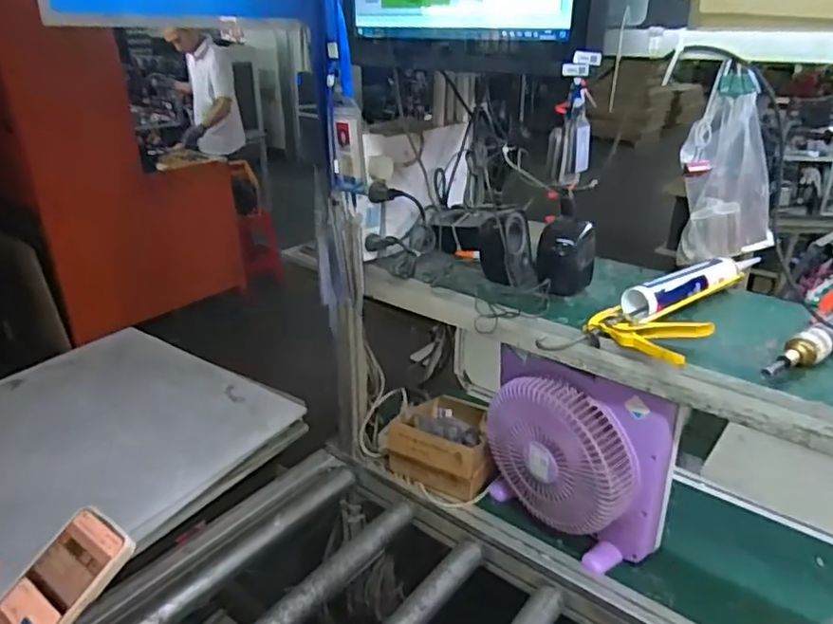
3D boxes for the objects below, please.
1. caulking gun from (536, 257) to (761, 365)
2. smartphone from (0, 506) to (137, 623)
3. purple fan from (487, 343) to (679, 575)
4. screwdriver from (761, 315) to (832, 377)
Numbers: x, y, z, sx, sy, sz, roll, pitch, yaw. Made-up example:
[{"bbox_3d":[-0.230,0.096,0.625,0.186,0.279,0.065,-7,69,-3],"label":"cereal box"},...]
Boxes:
[{"bbox_3d":[0.368,0.001,0.849,0.381,0.053,0.152,-15,29,-29],"label":"caulking gun"},{"bbox_3d":[-0.294,0.230,0.476,0.077,0.017,0.156,18,58,34],"label":"smartphone"},{"bbox_3d":[0.235,0.239,0.985,0.307,0.315,0.097,22,33,38],"label":"purple fan"},{"bbox_3d":[0.489,0.036,0.756,0.217,0.043,0.034,-16,29,-30],"label":"screwdriver"}]

